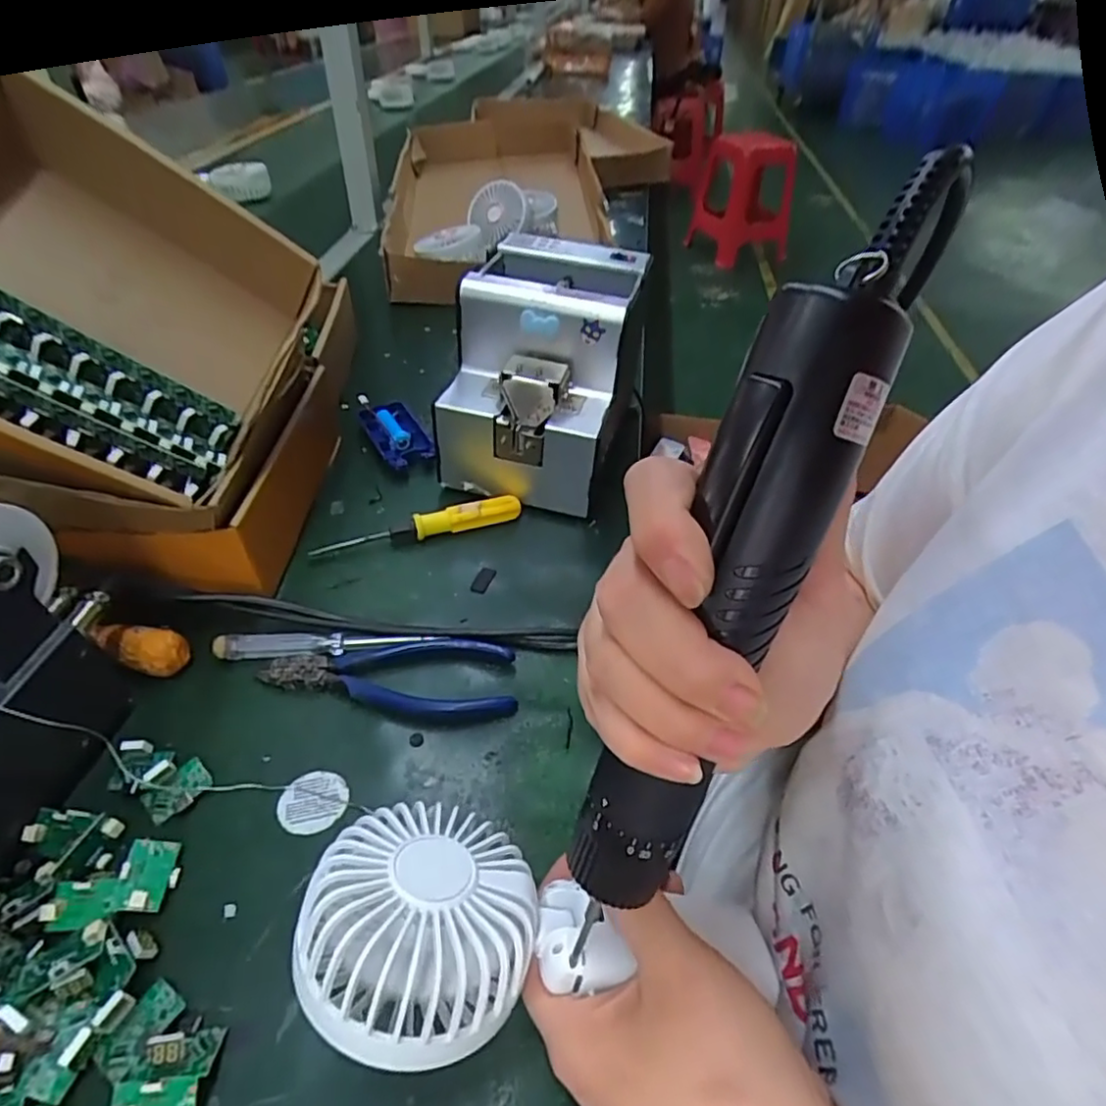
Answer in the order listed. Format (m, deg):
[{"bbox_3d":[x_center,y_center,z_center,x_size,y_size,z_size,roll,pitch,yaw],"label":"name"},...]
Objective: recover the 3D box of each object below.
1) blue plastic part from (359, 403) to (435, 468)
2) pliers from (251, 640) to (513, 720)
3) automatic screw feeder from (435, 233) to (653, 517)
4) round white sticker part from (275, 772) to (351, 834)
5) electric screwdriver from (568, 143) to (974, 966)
[{"bbox_3d":[-0.139,-0.104,0.552,0.043,0.017,0.084,-20,48,-21],"label":"blue plastic part"},{"bbox_3d":[-0.097,0.072,0.375,0.147,0.013,0.052,3,44,1],"label":"pliers"},{"bbox_3d":[-0.001,-0.146,0.510,0.140,0.150,0.176,10,45,8],"label":"automatic screw feeder"},{"bbox_3d":[-0.124,0.128,0.323,0.034,0.004,0.032,1,44,-1],"label":"round white sticker part"},{"bbox_3d":[0.054,0.007,0.186,0.035,0.241,0.034,23,16,17],"label":"electric screwdriver"}]

